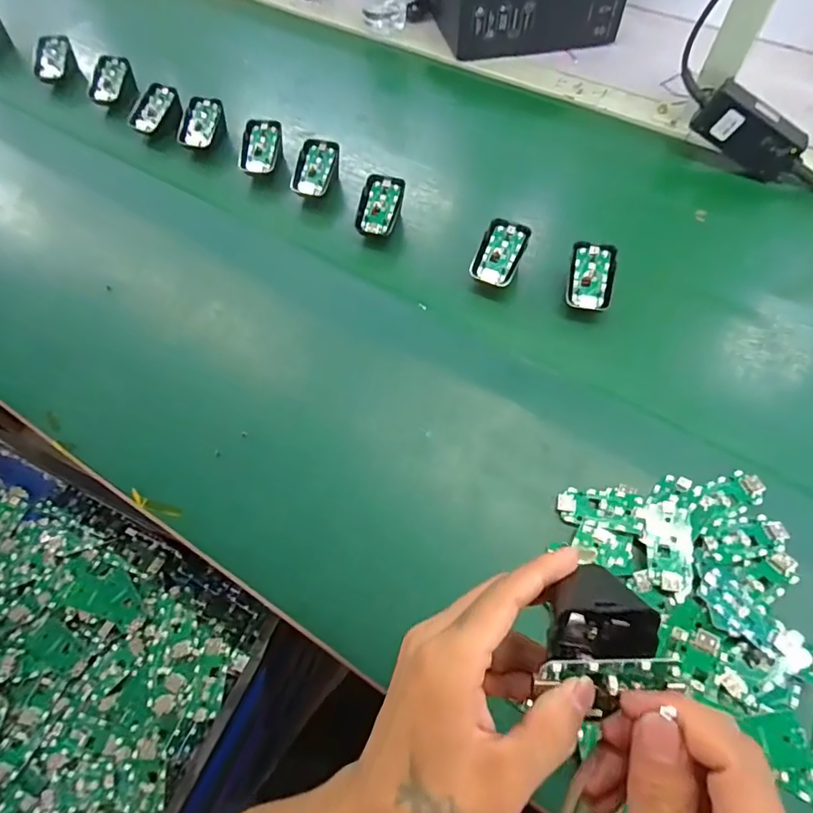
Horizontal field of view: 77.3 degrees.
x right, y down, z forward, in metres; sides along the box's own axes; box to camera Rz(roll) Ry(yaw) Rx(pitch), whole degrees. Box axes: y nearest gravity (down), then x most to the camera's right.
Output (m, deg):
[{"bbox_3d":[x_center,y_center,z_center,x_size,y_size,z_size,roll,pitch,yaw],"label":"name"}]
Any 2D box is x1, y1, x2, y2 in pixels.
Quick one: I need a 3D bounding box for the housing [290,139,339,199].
[{"bbox_3d":[-0.106,-0.270,0.593,0.041,0.042,0.068,18,64,11],"label":"housing"}]

